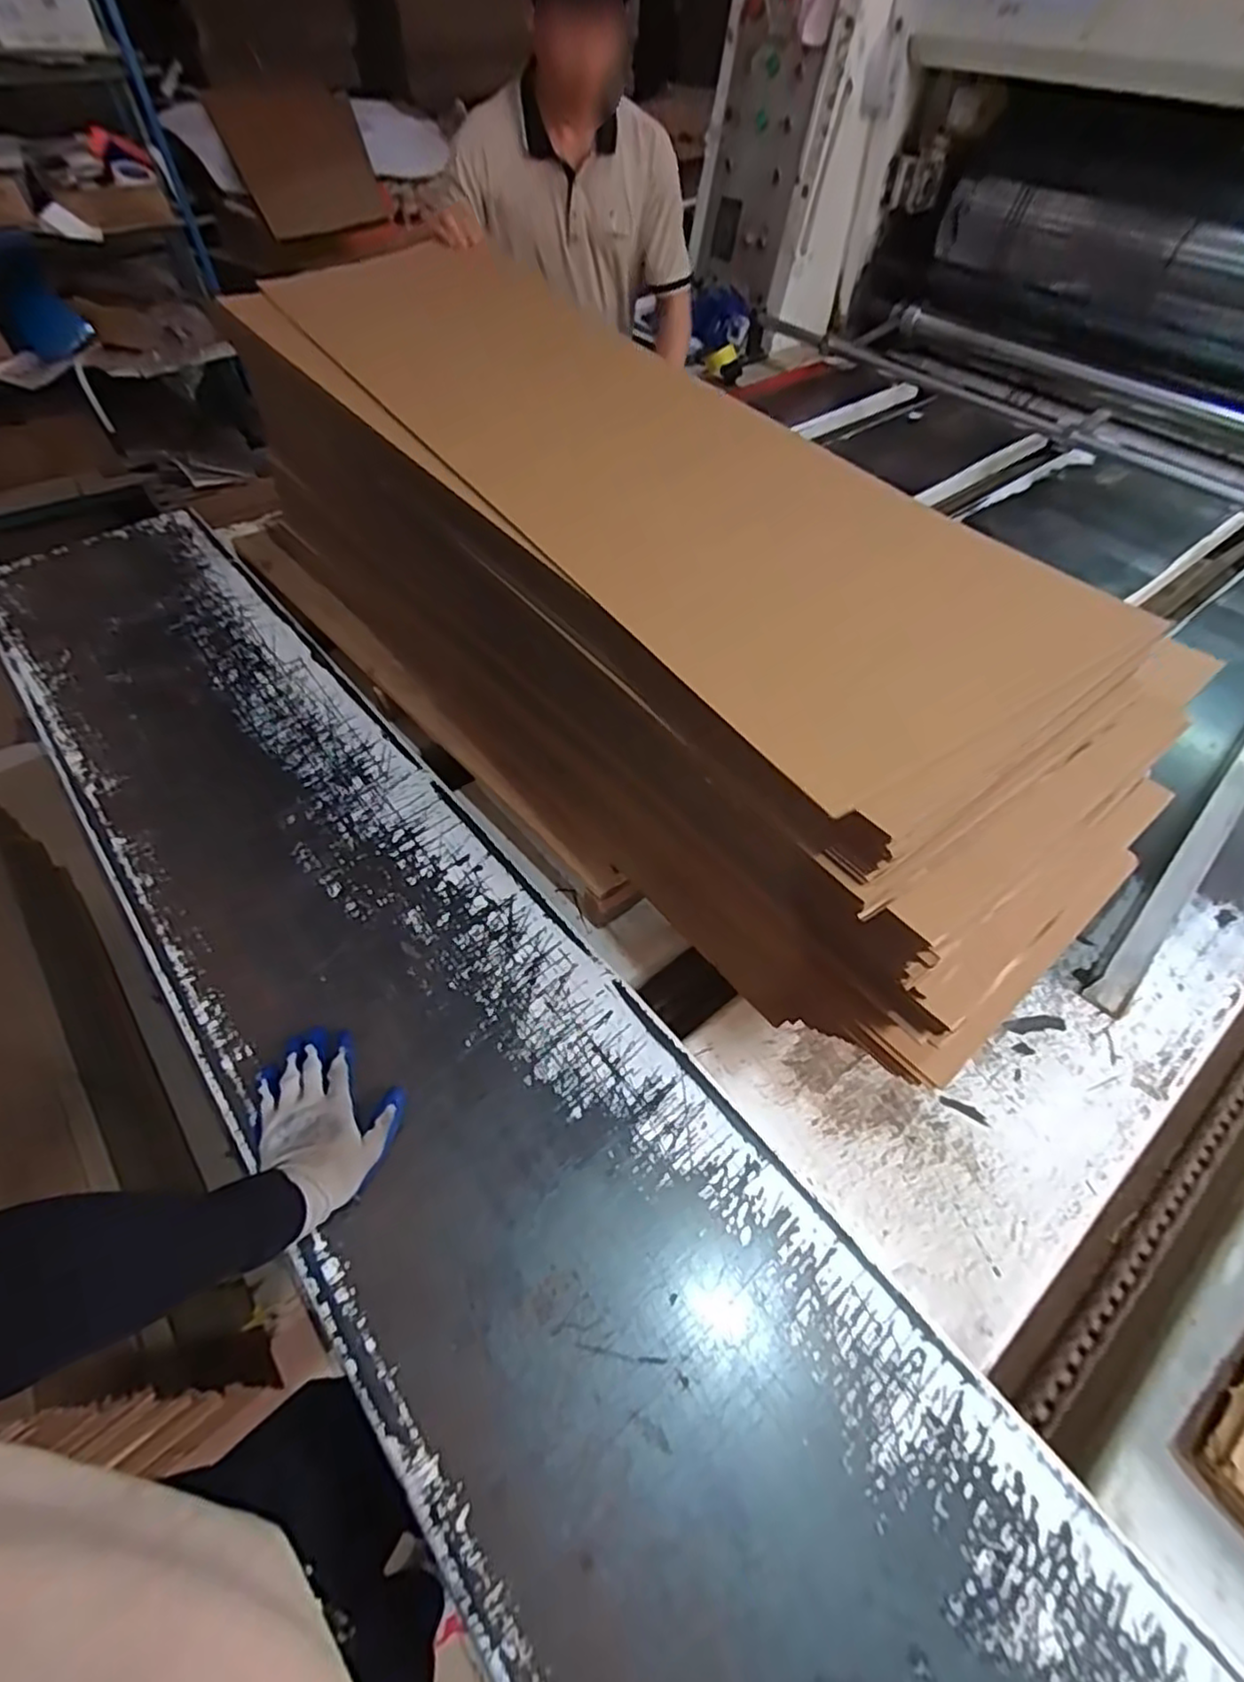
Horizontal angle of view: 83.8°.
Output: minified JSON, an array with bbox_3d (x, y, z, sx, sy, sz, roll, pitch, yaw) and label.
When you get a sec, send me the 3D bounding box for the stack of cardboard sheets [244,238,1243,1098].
[{"bbox_3d":[-0.001,-0.211,0.780,1.035,0.356,0.353,39,62,25],"label":"stack of cardboard sheets"}]

